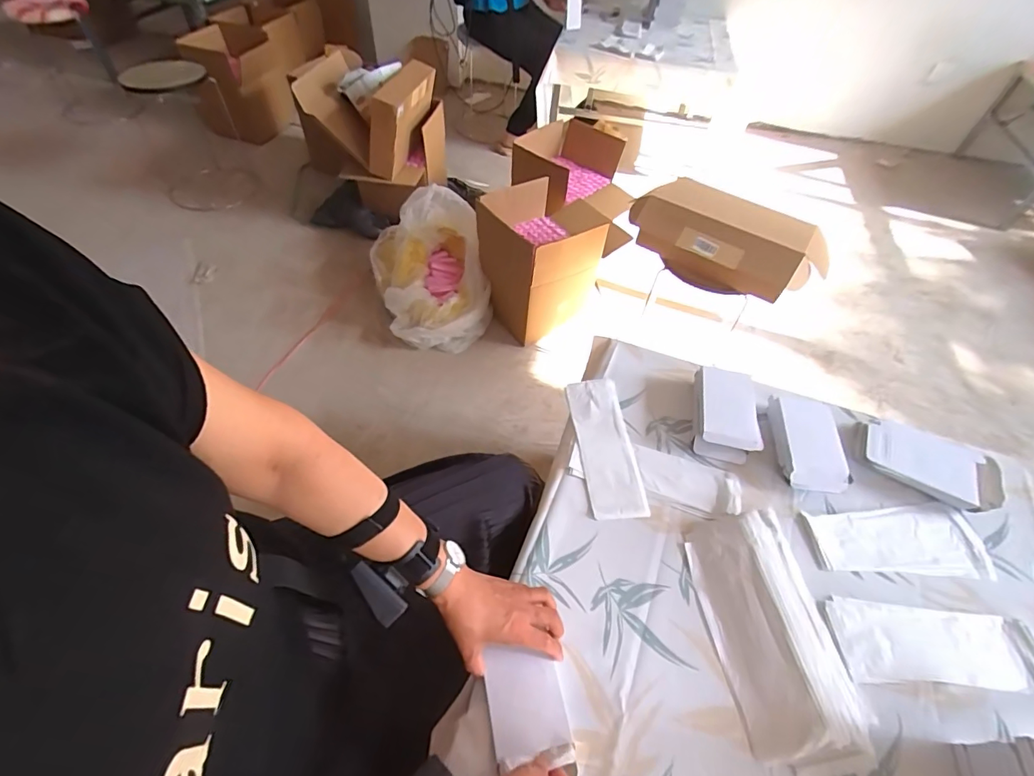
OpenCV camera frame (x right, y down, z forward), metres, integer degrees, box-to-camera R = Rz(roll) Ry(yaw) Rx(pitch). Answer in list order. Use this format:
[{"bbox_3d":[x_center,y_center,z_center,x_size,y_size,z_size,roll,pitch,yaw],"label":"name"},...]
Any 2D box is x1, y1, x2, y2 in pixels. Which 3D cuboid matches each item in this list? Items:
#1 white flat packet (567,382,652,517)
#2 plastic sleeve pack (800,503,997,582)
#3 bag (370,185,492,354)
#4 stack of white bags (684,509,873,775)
[{"bbox_3d":[0.146,0.090,0.766,0.093,0.013,0.253,-1,53,-6],"label":"white flat packet"},{"bbox_3d":[0.565,0.225,0.698,0.254,0.010,0.107,4,53,-2],"label":"plastic sleeve pack"},{"bbox_3d":[-0.288,-0.397,1.530,0.341,0.243,0.499,-8,52,-10],"label":"bag"},{"bbox_3d":[0.327,0.302,0.590,0.152,0.041,0.289,-1,53,-6],"label":"stack of white bags"}]

